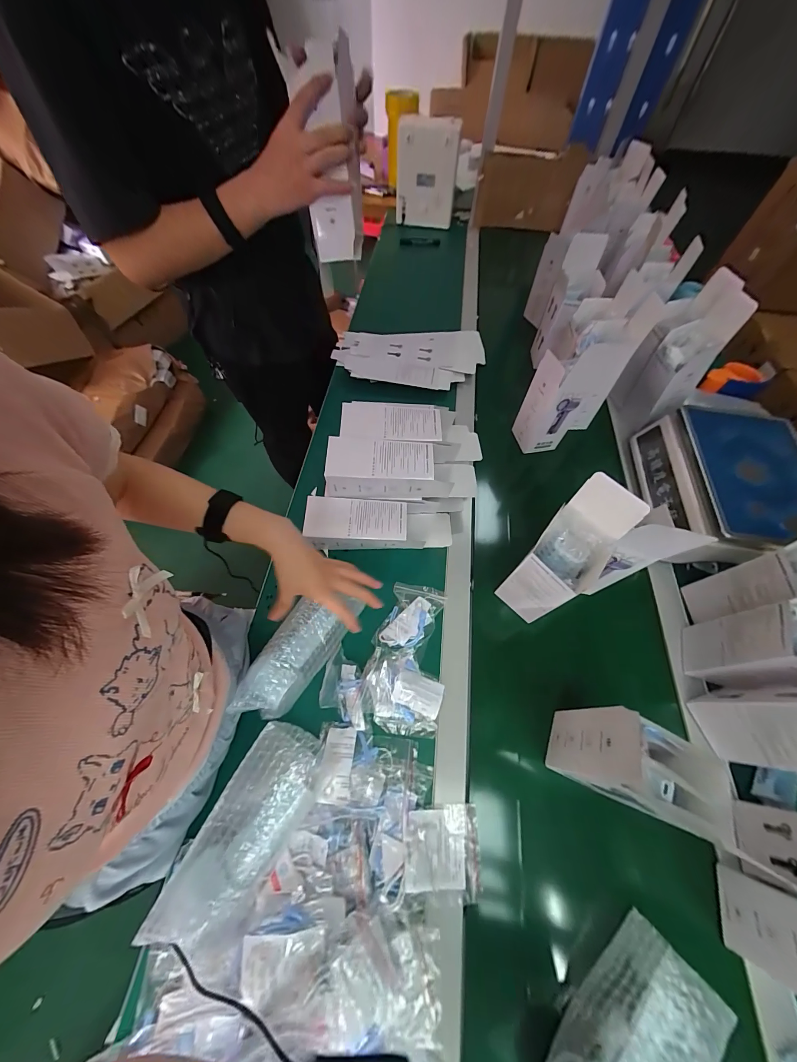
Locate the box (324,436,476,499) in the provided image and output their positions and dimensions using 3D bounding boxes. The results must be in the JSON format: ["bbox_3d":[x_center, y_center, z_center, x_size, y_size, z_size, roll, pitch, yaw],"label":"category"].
[{"bbox_3d":[0.004,-0.097,0.535,0.221,0.071,0.082,4,60,4],"label":"box"}]

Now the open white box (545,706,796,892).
[{"bbox_3d":[0.245,0.251,0.372,0.085,0.184,0.071,24,63,14],"label":"open white box"}]

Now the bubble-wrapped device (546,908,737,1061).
[{"bbox_3d":[0.207,0.494,0.314,0.206,0.066,0.071,-38,66,-18],"label":"bubble-wrapped device"}]

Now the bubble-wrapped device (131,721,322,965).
[{"bbox_3d":[-0.165,0.327,0.365,0.084,0.054,0.203,27,65,16],"label":"bubble-wrapped device"}]

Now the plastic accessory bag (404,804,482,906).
[{"bbox_3d":[0.054,0.381,0.398,0.094,0.012,0.086,11,55,-16],"label":"plastic accessory bag"}]

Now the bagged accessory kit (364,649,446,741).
[{"bbox_3d":[0.006,0.225,0.475,0.107,0.035,0.105,6,60,5],"label":"bagged accessory kit"}]

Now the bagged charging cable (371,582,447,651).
[{"bbox_3d":[0.017,0.138,0.530,0.081,0.018,0.109,19,62,12],"label":"bagged charging cable"}]

